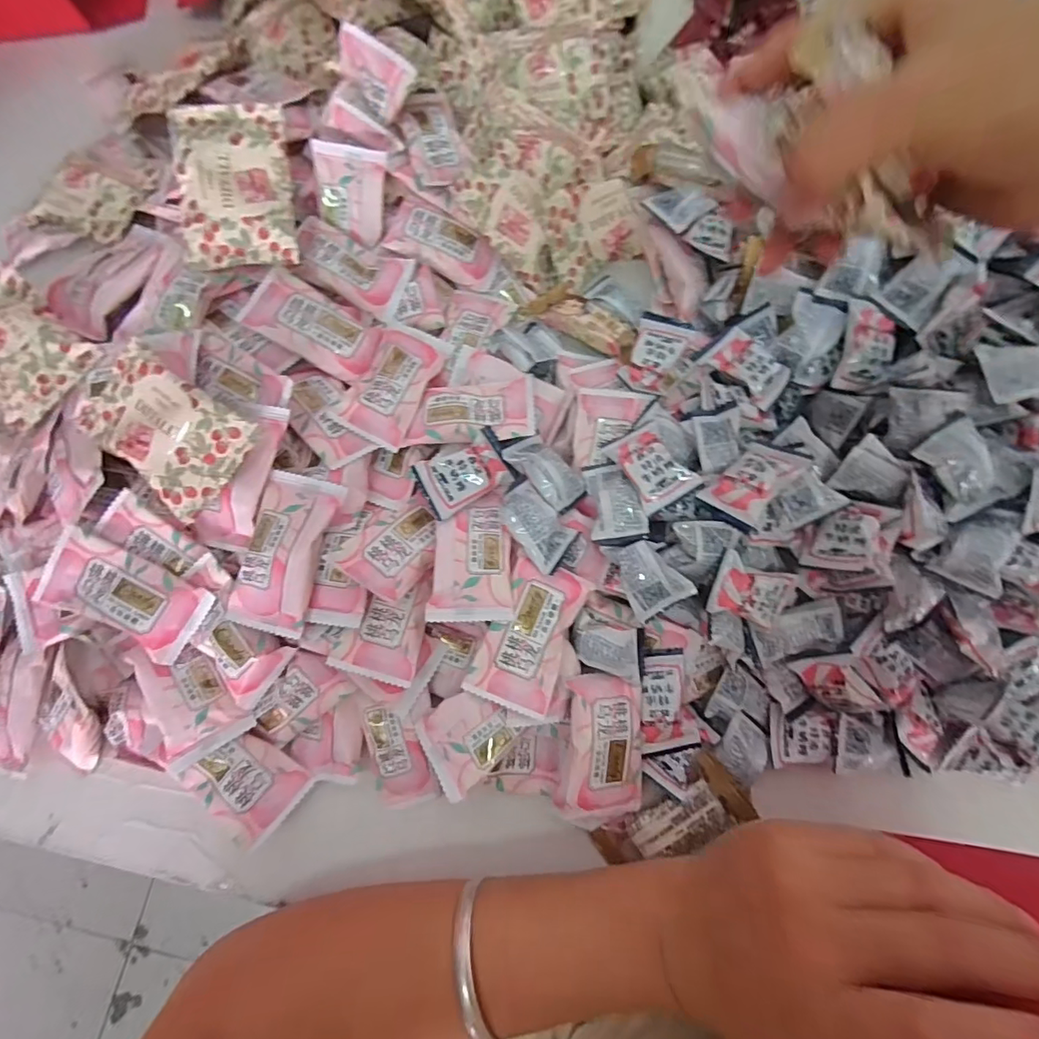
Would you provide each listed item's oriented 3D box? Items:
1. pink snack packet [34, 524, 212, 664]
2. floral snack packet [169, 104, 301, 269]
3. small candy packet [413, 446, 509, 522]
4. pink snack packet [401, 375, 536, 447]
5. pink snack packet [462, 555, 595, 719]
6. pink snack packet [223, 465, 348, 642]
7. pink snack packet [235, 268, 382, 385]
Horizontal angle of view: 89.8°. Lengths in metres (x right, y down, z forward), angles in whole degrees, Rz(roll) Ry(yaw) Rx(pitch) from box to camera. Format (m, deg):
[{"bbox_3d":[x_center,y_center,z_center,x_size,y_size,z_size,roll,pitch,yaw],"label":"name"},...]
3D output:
[{"bbox_3d":[-0.190,0.037,0.251,0.071,0.020,0.039,26,78,6],"label":"pink snack packet"},{"bbox_3d":[-0.150,-0.177,0.275,0.055,0.010,0.083,-6,89,-12],"label":"floral snack packet"},{"bbox_3d":[-0.027,-0.021,0.260,0.042,0.013,0.028,-27,78,-7],"label":"small candy packet"},{"bbox_3d":[-0.026,-0.057,0.281,0.068,0.016,0.037,-5,77,-2],"label":"pink snack packet"},{"bbox_3d":[0.005,0.054,0.244,0.038,0.011,0.066,21,77,4],"label":"pink snack packet"},{"bbox_3d":[-0.113,0.015,0.249,0.037,0.013,0.074,14,77,3],"label":"pink snack packet"},{"bbox_3d":[-0.110,-0.106,0.287,0.072,0.013,0.039,28,81,-6],"label":"pink snack packet"}]

